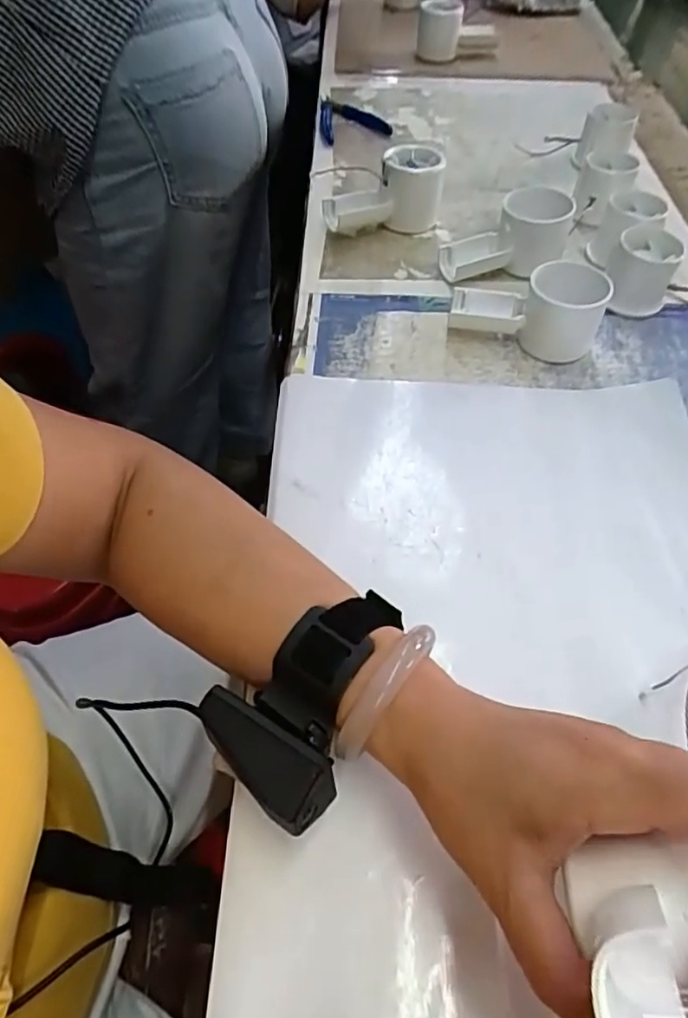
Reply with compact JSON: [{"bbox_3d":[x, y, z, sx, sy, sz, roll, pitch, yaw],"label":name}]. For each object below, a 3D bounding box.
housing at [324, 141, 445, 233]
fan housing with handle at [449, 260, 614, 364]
[{"bbox_3d":[0.039,-0.291,0.567,0.107,0.064,0.057,-26,58,-19],"label":"housing"},{"bbox_3d":[0.143,-0.161,0.477,0.114,0.055,0.058,23,57,15],"label":"fan housing with handle"}]

